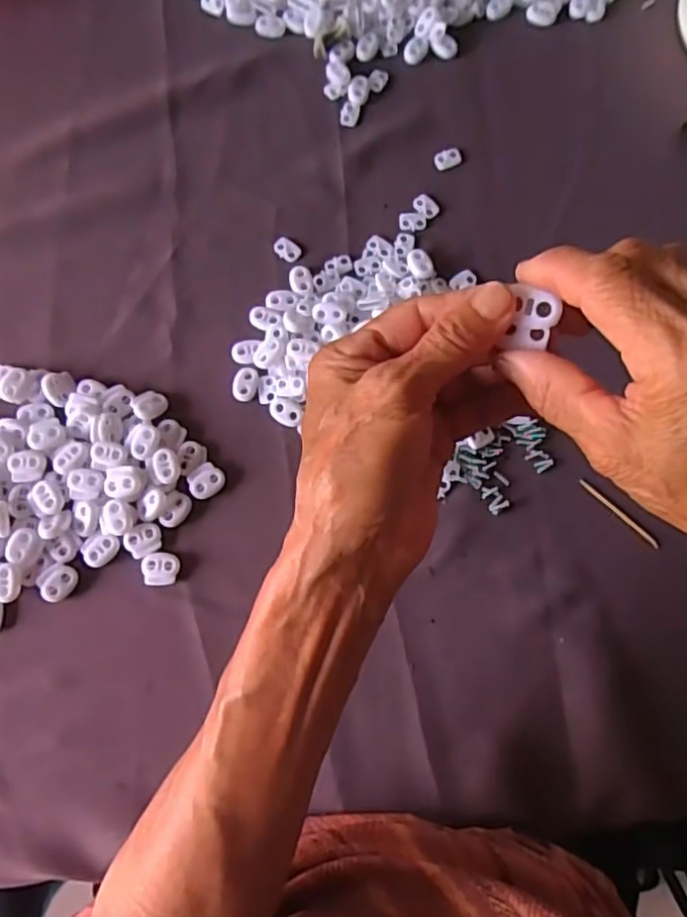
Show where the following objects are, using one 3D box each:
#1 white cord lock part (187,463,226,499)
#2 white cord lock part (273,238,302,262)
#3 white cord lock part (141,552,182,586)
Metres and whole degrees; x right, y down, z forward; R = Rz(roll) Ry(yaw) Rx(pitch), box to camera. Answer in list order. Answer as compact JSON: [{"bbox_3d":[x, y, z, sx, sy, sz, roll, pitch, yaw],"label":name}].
[{"bbox_3d":[-0.087,0.014,0.403,0.019,0.004,0.022,44,79,8],"label":"white cord lock part"},{"bbox_3d":[-0.039,-0.145,0.446,0.019,0.004,0.014,29,77,5],"label":"white cord lock part"},{"bbox_3d":[-0.111,0.067,0.391,0.022,0.004,0.020,1,76,-2],"label":"white cord lock part"}]

